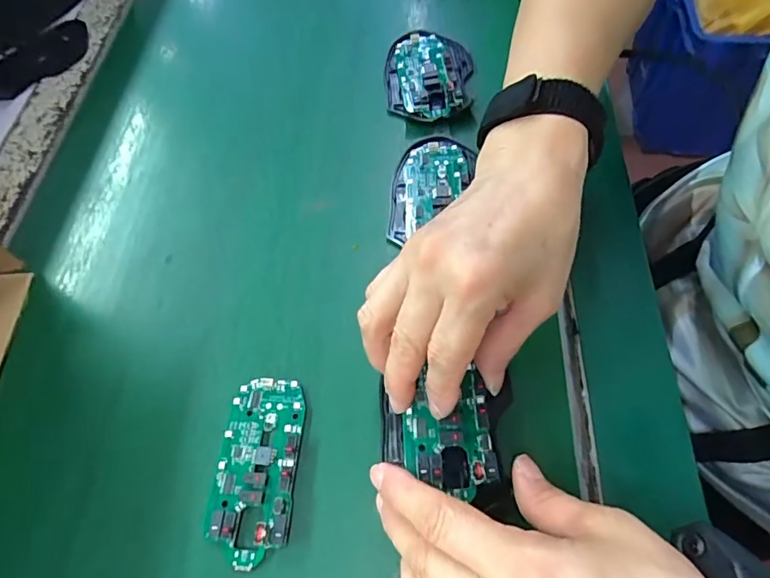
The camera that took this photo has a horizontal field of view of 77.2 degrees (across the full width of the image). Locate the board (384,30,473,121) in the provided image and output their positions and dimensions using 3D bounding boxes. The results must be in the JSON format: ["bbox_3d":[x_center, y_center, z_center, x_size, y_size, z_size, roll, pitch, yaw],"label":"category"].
[{"bbox_3d":[0.037,-0.187,0.412,0.073,0.013,0.106,0,61,3],"label":"board"}]

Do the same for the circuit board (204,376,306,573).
[{"bbox_3d":[-0.071,0.098,0.270,0.045,0.012,0.097,1,61,4],"label":"circuit board"}]

